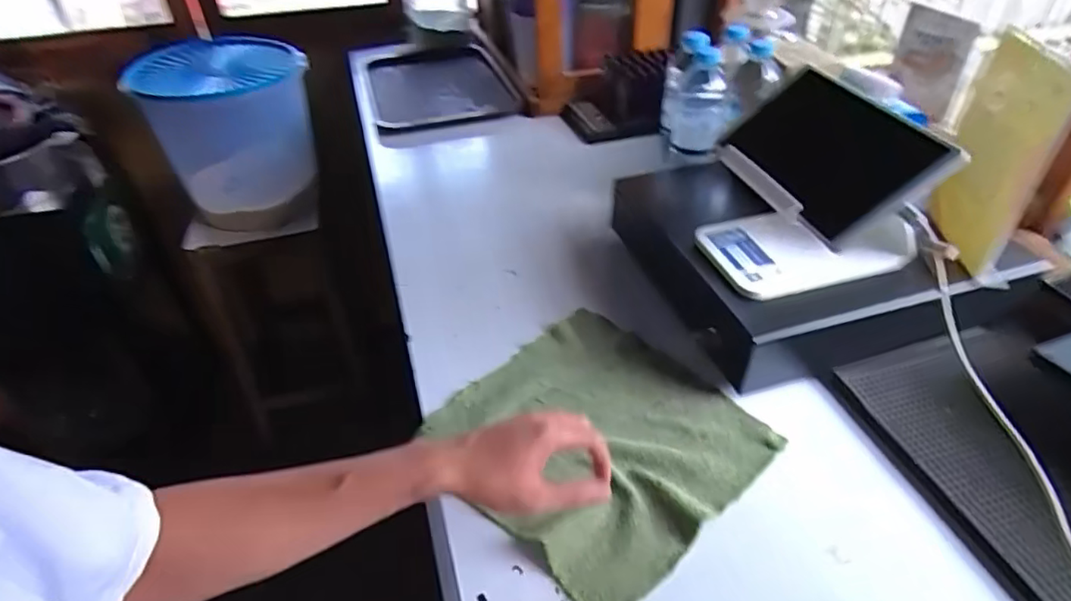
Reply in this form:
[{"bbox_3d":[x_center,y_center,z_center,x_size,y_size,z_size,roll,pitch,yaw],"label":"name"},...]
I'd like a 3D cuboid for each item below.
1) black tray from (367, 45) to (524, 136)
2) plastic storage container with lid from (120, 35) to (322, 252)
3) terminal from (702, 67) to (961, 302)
[{"bbox_3d":[-0.201,-0.453,1.275,0.290,0.045,0.388,-12,42,-11],"label":"black tray"},{"bbox_3d":[-0.642,-0.359,1.335,0.295,0.339,0.327,-8,41,-7],"label":"plastic storage container with lid"},{"bbox_3d":[0.286,-0.126,0.631,0.207,0.155,0.155,-13,42,-13],"label":"terminal"}]

